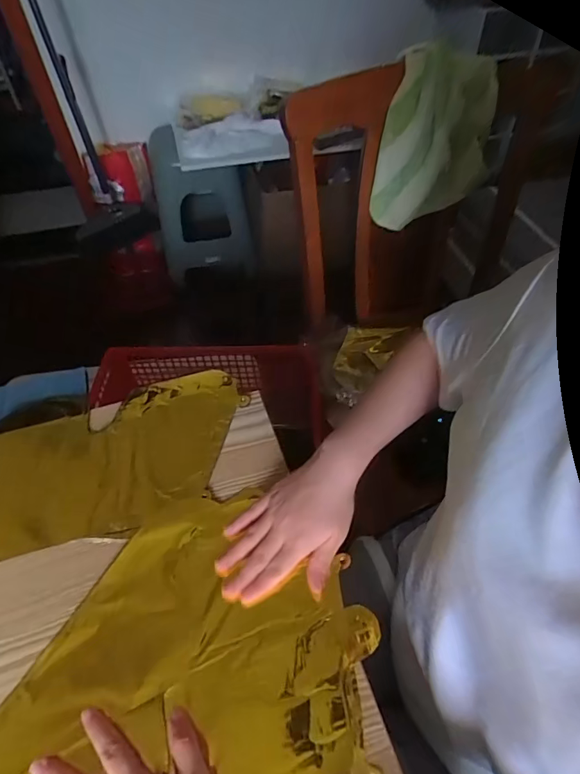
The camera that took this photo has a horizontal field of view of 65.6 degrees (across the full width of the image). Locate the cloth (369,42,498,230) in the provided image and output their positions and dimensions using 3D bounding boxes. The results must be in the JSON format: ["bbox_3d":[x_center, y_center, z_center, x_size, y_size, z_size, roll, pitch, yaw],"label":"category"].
[{"bbox_3d":[0.251,-0.454,0.821,0.249,0.265,0.025,-22,38,-2],"label":"cloth"}]

